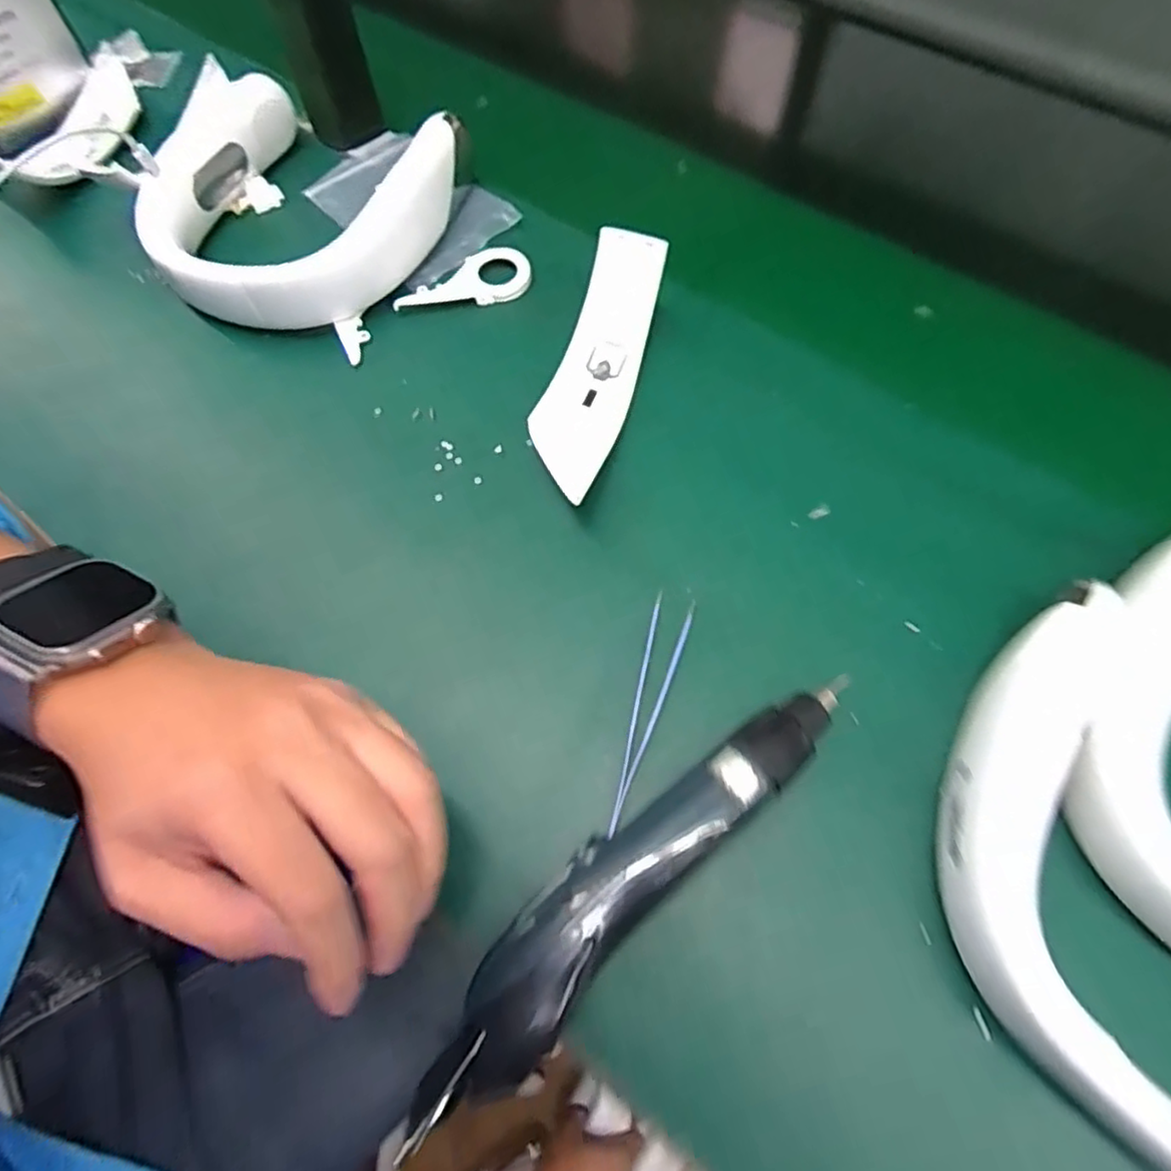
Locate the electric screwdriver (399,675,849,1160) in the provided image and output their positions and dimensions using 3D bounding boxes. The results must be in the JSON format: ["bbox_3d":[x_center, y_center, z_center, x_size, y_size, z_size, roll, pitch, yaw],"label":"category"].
[{"bbox_3d":[0.025,0.114,0.278,0.235,0.049,0.042,-41,71,-16],"label":"electric screwdriver"}]

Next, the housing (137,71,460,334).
[{"bbox_3d":[-0.199,-0.263,0.454,0.200,0.053,0.188,19,67,10],"label":"housing"}]

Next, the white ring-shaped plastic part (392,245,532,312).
[{"bbox_3d":[-0.084,-0.206,0.451,0.094,0.005,0.044,-22,66,-8],"label":"white ring-shaped plastic part"}]

